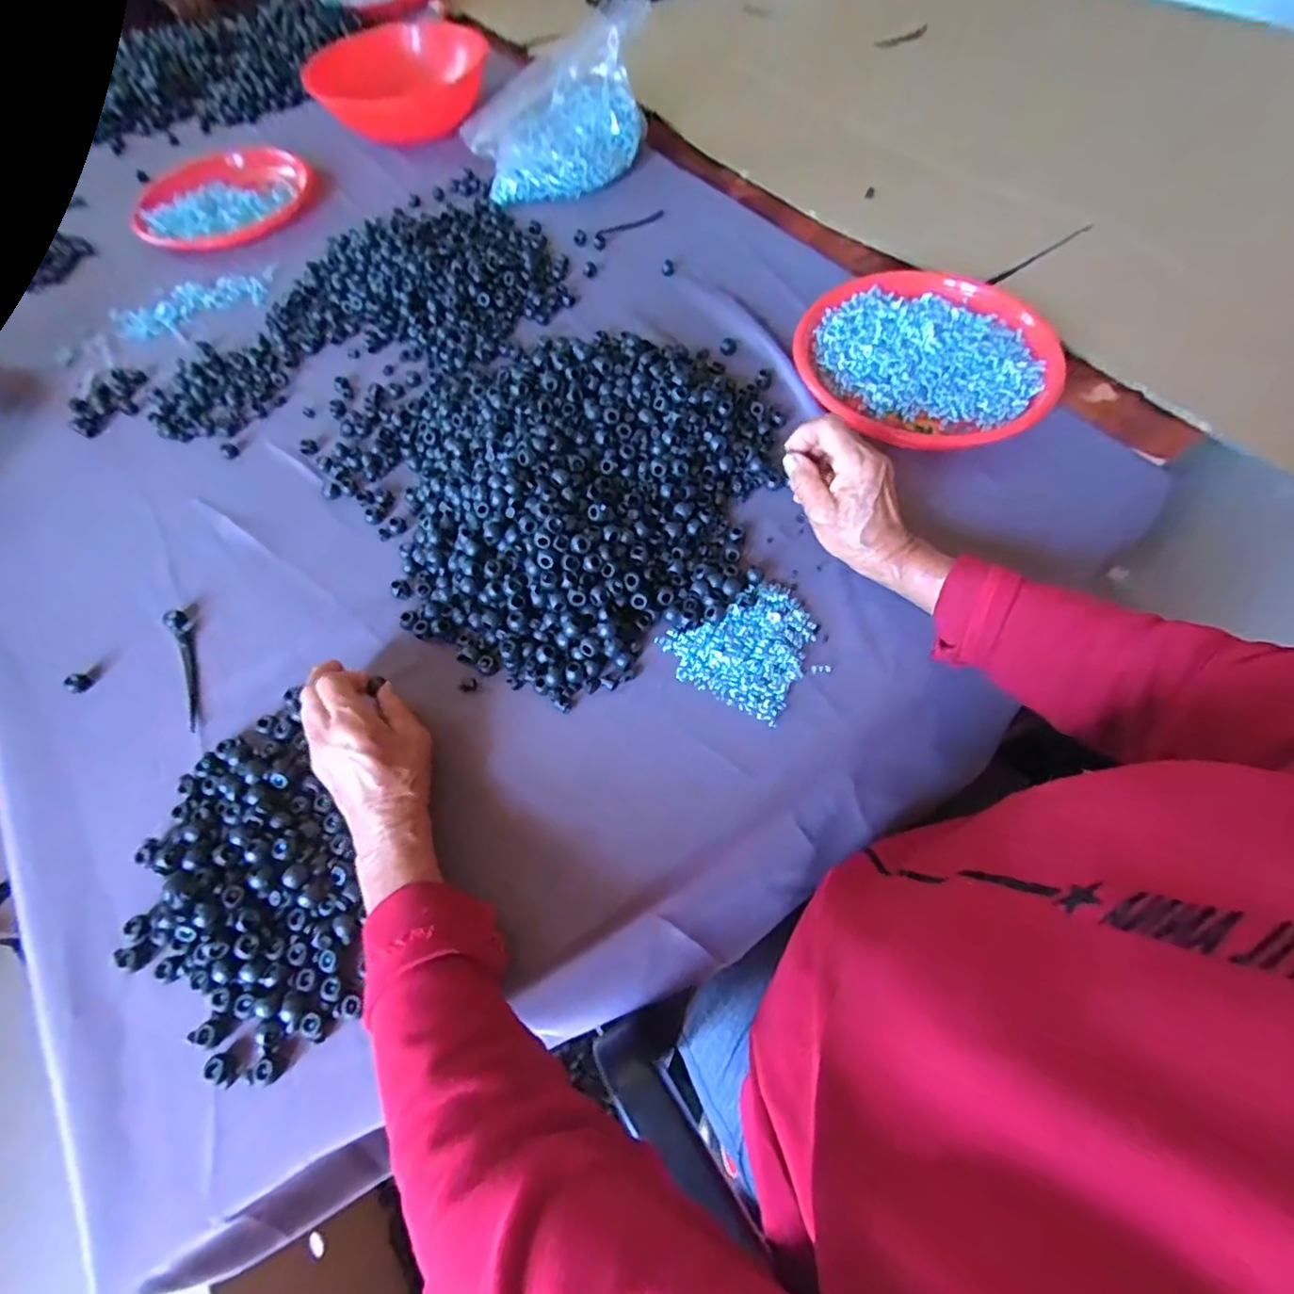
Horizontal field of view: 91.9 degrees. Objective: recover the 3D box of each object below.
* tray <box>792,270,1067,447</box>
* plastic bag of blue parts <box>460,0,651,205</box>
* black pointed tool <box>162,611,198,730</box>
[{"bbox_3d":[0.276,-0.284,0.615,0.247,0.030,0.223,-8,64,-1],"label":"tray"},{"bbox_3d":[-0.106,-0.667,0.771,0.181,0.126,0.213,11,65,8],"label":"plastic bag of blue parts"},{"bbox_3d":[-0.363,0.015,0.494,0.016,0.011,0.110,-27,66,-10],"label":"black pointed tool"}]

